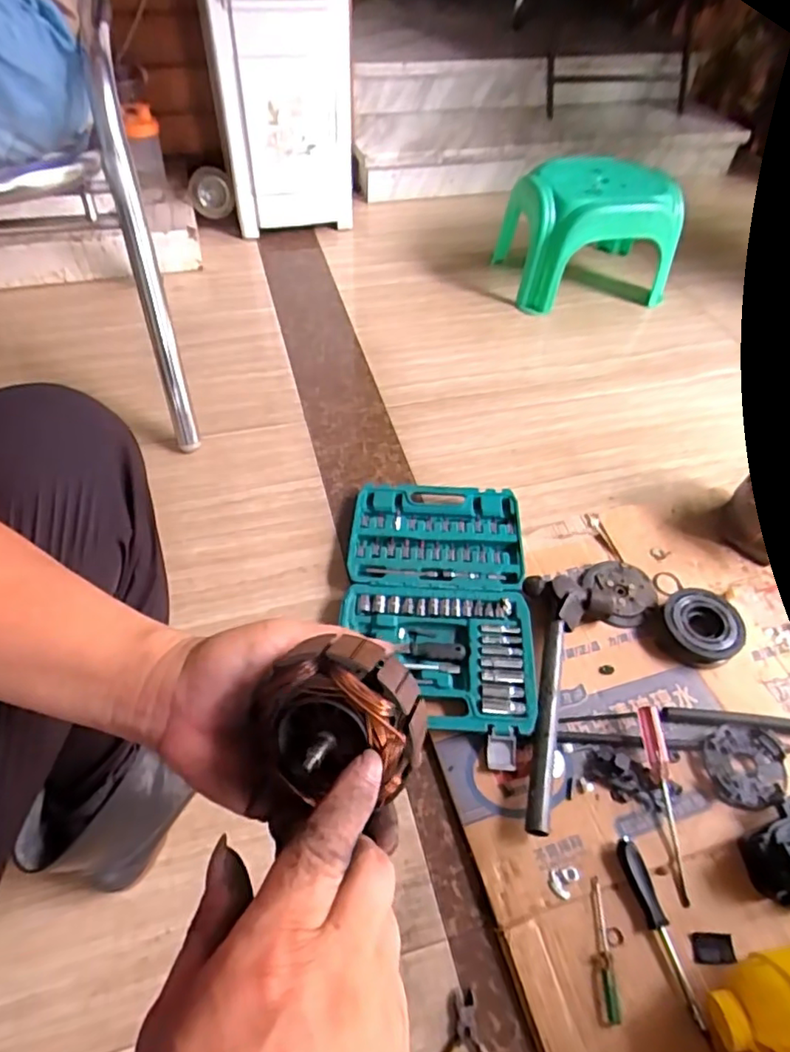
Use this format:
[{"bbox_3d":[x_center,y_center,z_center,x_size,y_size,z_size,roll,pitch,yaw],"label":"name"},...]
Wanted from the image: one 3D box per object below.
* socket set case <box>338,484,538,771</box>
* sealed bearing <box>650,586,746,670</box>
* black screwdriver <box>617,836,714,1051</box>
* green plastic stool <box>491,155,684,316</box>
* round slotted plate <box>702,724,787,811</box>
[{"bbox_3d":[0.055,0.100,0.816,0.247,0.036,0.414,5,49,0],"label":"socket set case"},{"bbox_3d":[0.409,0.138,0.795,0.113,0.041,0.103,-24,56,-20],"label":"sealed bearing"},{"bbox_3d":[0.263,0.396,0.576,0.018,0.027,0.165,-10,50,-12],"label":"black screwdriver"},{"bbox_3d":[0.461,-0.702,1.407,0.366,0.243,0.306,-9,50,-11],"label":"green plastic stool"},{"bbox_3d":[0.405,0.276,0.682,0.083,0.017,0.096,14,52,9],"label":"round slotted plate"}]

